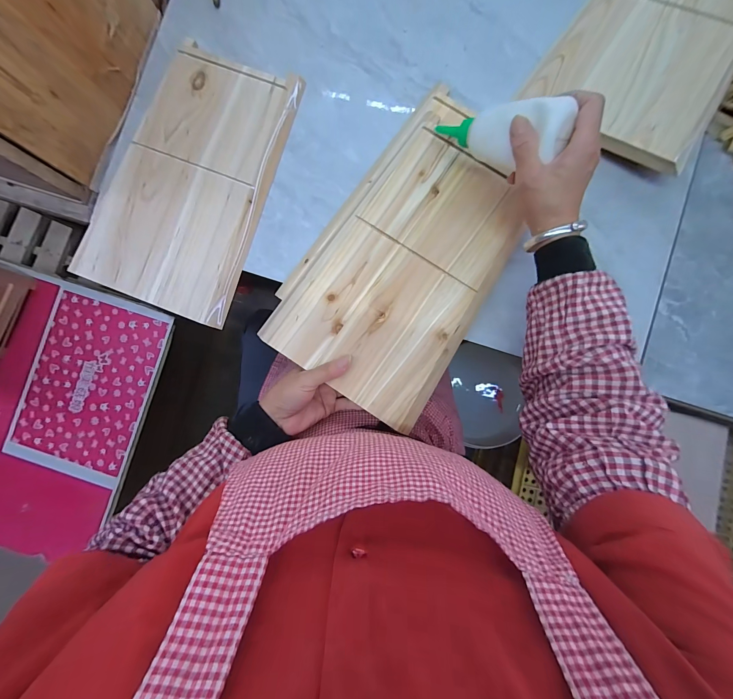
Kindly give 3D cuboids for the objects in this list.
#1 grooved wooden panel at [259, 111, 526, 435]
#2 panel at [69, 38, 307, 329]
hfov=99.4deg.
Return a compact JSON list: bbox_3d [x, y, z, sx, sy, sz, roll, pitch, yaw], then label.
[{"bbox_3d":[0.054,-0.100,0.403,0.221,0.023,0.345,33,86,3],"label":"grooved wooden panel"},{"bbox_3d":[-0.242,-0.236,0.432,0.211,0.017,0.355,21,89,3],"label":"panel"}]

